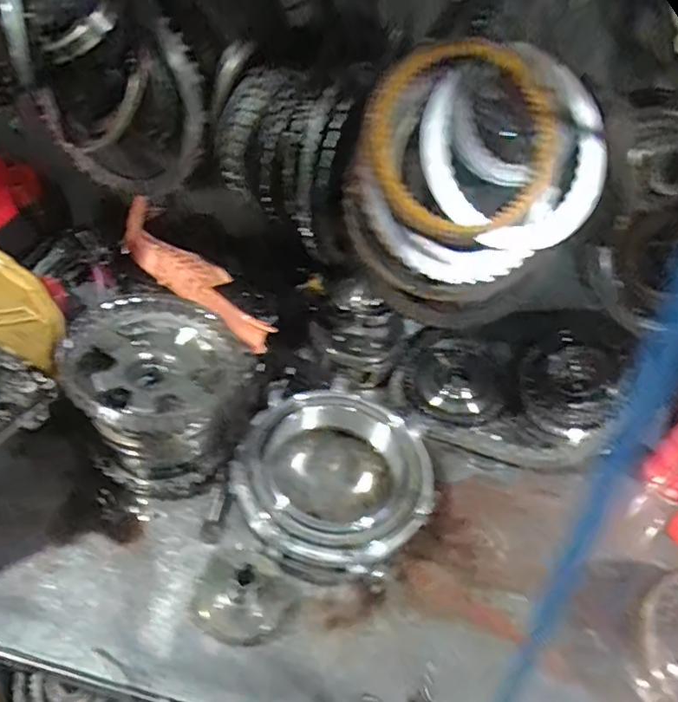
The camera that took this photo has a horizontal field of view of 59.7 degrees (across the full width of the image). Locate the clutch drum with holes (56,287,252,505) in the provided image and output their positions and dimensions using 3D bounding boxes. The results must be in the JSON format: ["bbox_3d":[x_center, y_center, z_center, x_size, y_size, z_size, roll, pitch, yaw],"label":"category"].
[{"bbox_3d":[-0.219,0.048,0.723,0.189,0.168,0.201,3,47,-3],"label":"clutch drum with holes"}]

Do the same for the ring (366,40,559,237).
[{"bbox_3d":[0.114,-0.187,0.527,0.177,0.163,0.015,2,8,-17],"label":"ring"}]

